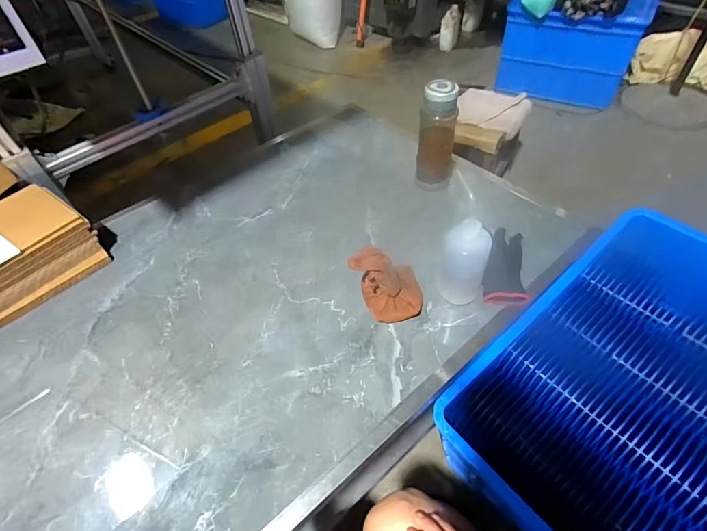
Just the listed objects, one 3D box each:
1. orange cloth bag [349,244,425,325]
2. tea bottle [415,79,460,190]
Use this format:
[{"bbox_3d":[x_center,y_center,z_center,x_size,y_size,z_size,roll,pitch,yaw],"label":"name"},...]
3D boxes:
[{"bbox_3d":[0.059,0.034,0.651,0.115,0.112,0.087,-7,49,0],"label":"orange cloth bag"},{"bbox_3d":[0.180,-0.276,0.833,0.078,0.223,0.080,5,50,10],"label":"tea bottle"}]

